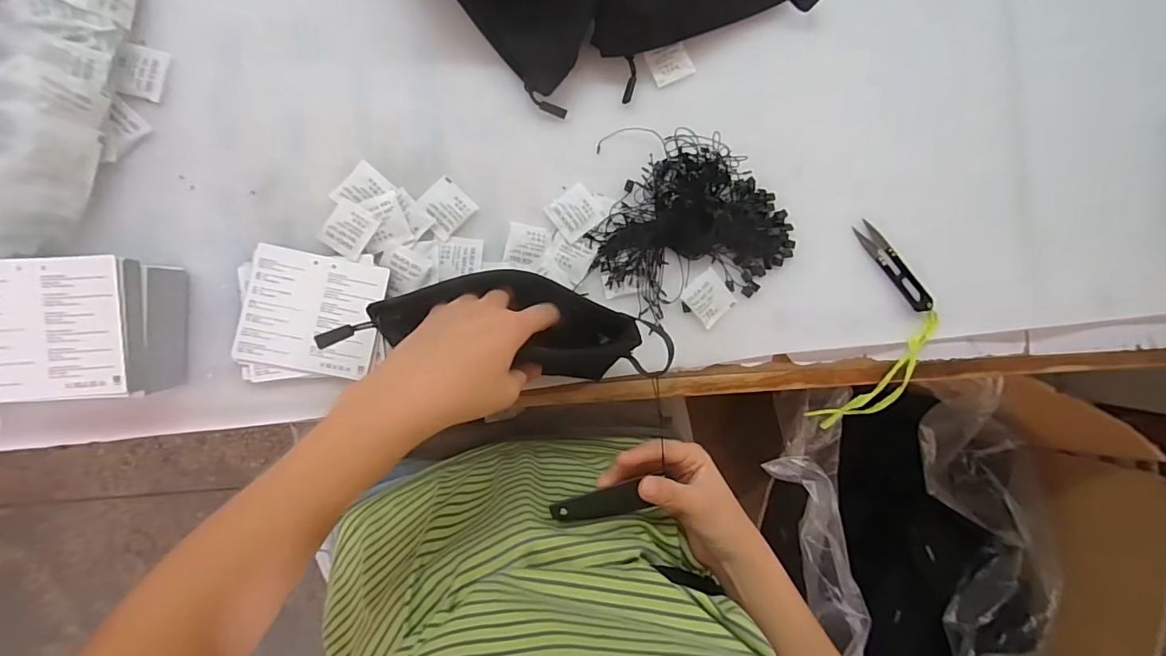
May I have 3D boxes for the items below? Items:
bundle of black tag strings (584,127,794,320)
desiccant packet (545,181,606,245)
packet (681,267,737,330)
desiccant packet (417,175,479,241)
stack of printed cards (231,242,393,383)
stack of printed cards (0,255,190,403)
[{"bbox_3d":[0.101,-0.079,0.428,0.144,0.033,0.156,40,84,-5],"label":"bundle of black tag strings"},{"bbox_3d":[-0.007,-0.100,0.427,0.042,0.004,0.038,-40,94,-6],"label":"desiccant packet"},{"bbox_3d":[0.112,-0.026,0.439,0.039,0.004,0.040,-42,94,-6],"label":"packet"},{"bbox_3d":[-0.114,-0.099,0.407,0.038,0.004,0.041,44,84,-5],"label":"desiccant packet"},{"bbox_3d":[-0.211,-0.010,0.390,0.107,0.014,0.098,2,89,-8],"label":"stack of printed cards"},{"bbox_3d":[-0.347,0.001,0.343,0.104,0.066,0.092,-1,89,-8],"label":"stack of printed cards"}]

